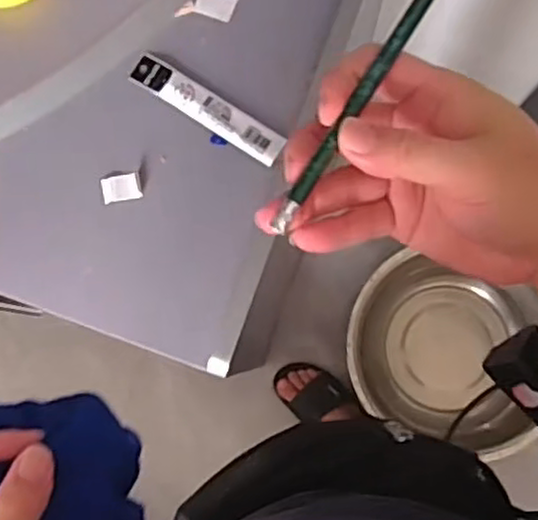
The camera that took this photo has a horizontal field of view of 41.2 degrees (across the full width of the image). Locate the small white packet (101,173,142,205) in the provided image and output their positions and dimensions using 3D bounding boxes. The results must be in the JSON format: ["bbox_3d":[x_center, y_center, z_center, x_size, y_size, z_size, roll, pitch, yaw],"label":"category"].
[{"bbox_3d":[-0.135,-0.066,0.654,0.035,0.004,0.024,-11,83,0],"label":"small white packet"}]

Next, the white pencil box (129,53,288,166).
[{"bbox_3d":[-0.058,-0.140,0.661,0.160,0.011,0.032,33,85,5],"label":"white pencil box"}]

